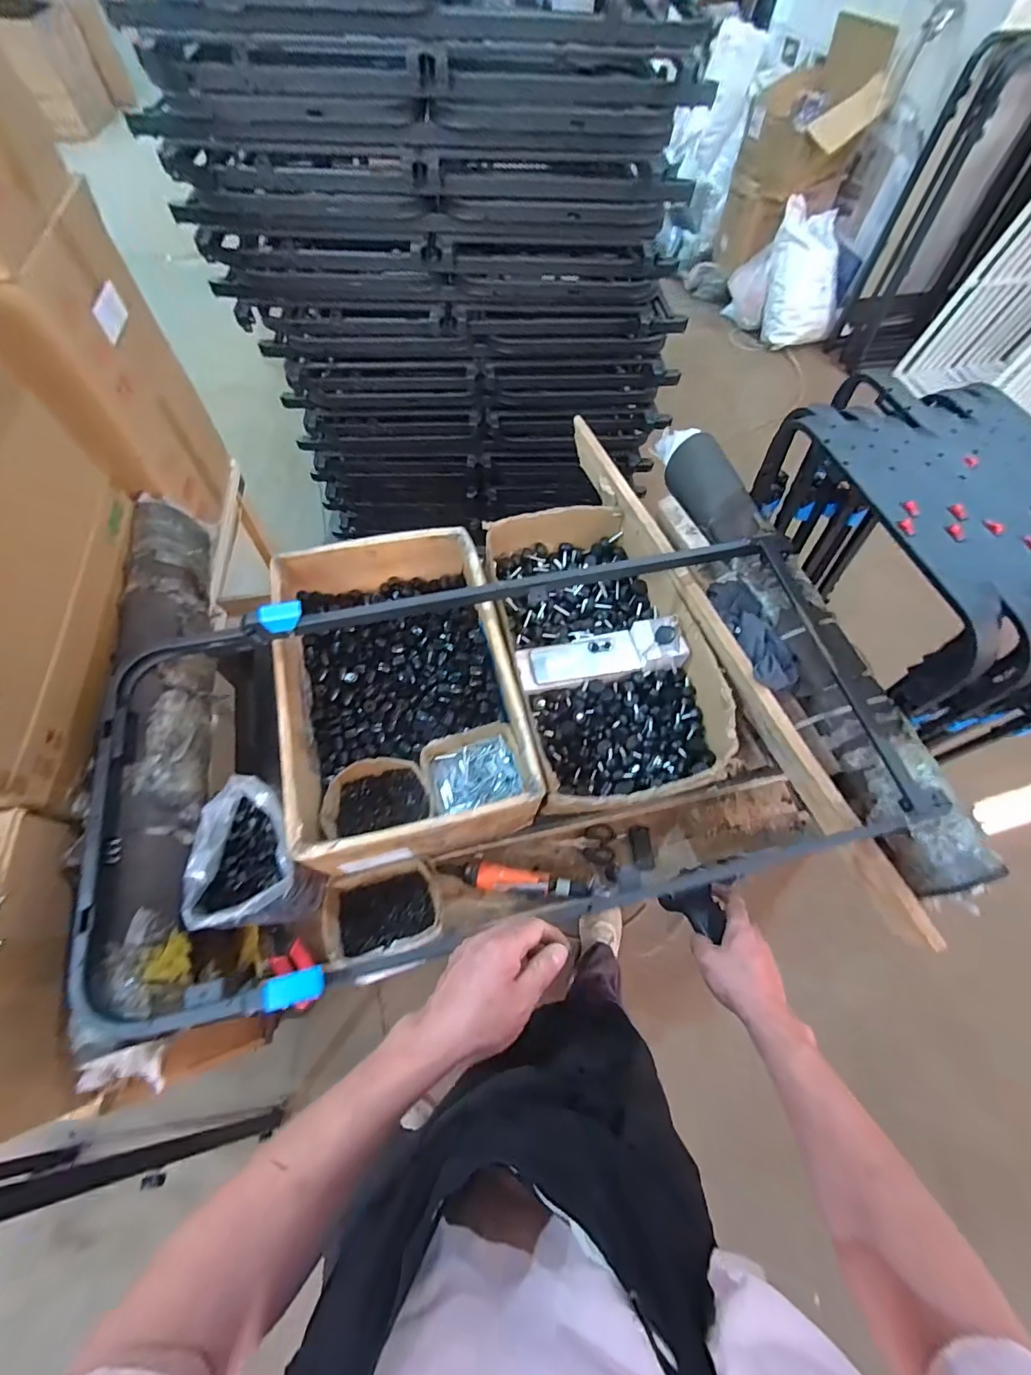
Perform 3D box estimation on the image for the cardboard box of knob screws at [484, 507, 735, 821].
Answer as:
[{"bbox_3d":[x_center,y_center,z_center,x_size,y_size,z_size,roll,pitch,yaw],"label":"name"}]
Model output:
[{"bbox_3d":[0.147,-0.080,0.905,0.338,0.128,0.587,-12,64,-8],"label":"cardboard box of knob screws"}]

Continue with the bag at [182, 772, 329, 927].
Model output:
[{"bbox_3d":[-0.362,0.243,0.719,0.136,0.160,0.192,-6,64,-5],"label":"bag"}]

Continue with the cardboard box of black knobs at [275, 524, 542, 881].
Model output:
[{"bbox_3d":[-0.185,-0.001,0.830,0.353,0.142,0.533,-13,65,-9],"label":"cardboard box of black knobs"}]

